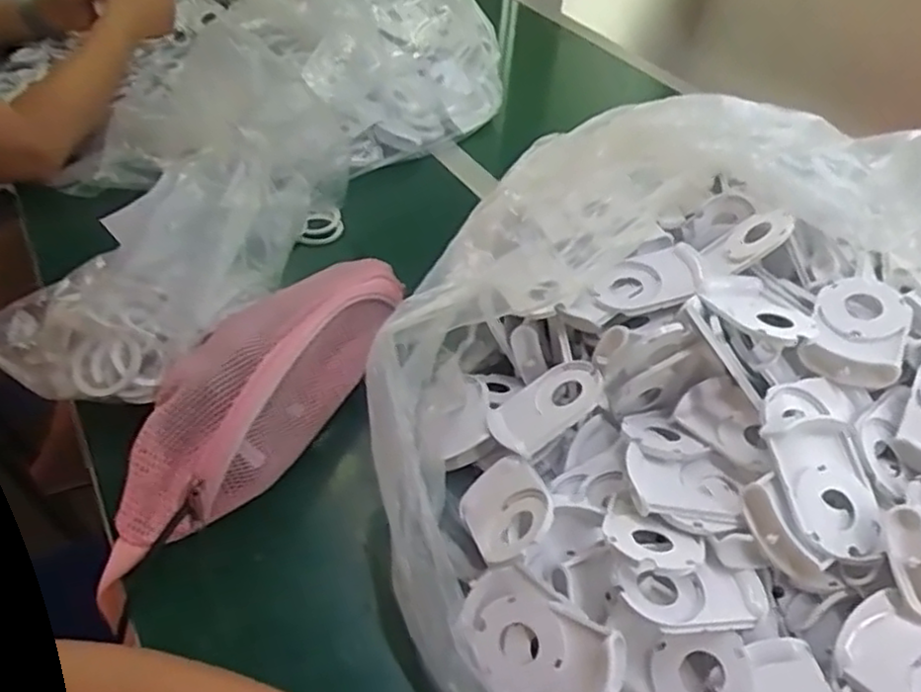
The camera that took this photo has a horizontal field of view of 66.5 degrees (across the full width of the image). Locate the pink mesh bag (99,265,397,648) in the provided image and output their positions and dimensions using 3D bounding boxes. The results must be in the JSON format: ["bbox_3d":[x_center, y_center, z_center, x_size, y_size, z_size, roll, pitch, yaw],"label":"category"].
[{"bbox_3d":[-0.152,0.032,0.511,0.098,0.088,0.323,21,44,16],"label":"pink mesh bag"}]

